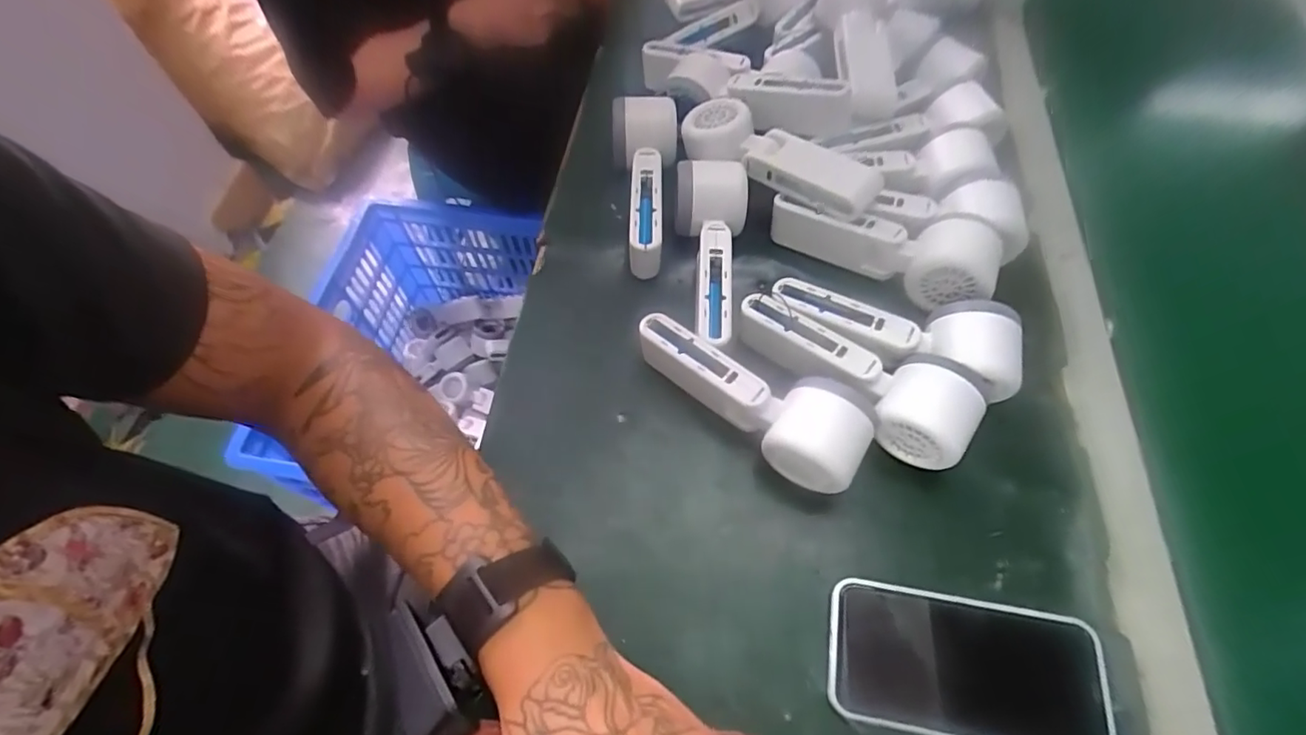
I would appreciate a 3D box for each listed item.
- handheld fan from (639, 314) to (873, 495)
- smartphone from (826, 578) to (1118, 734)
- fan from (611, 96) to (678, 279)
[{"bbox_3d":[0.059,0.019,0.385,0.165,0.053,0.056,30,66,15],"label":"handheld fan"},{"bbox_3d":[0.174,0.168,0.327,0.146,0.011,0.075,9,62,5],"label":"smartphone"},{"bbox_3d":[-0.006,-0.150,0.478,0.055,0.049,0.159,-2,69,-9],"label":"fan"}]

